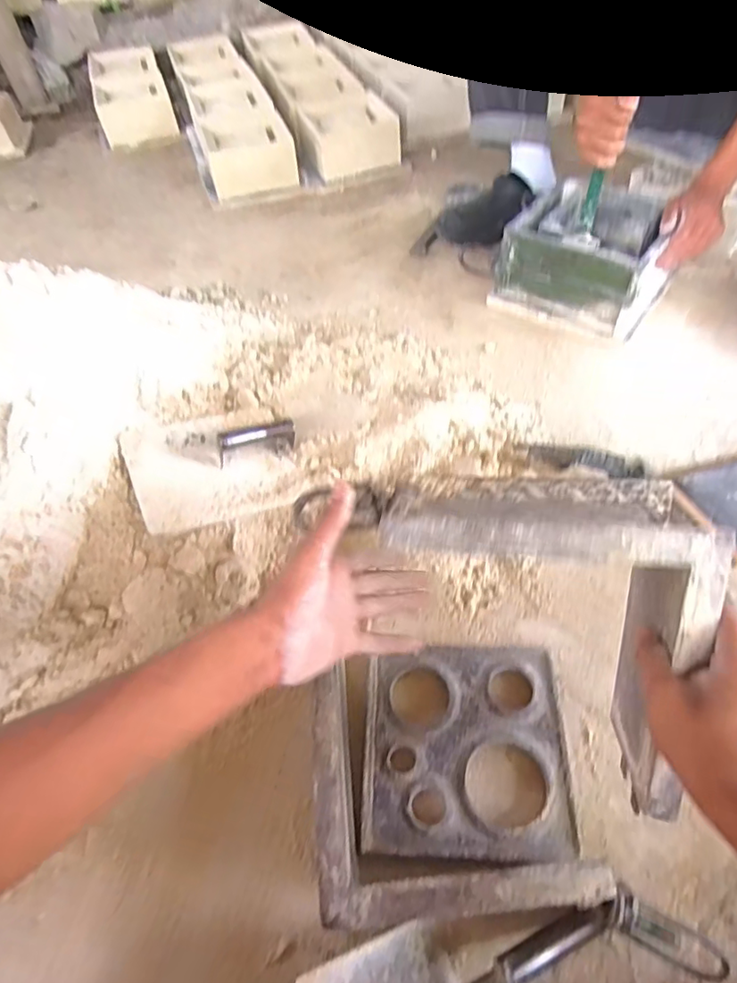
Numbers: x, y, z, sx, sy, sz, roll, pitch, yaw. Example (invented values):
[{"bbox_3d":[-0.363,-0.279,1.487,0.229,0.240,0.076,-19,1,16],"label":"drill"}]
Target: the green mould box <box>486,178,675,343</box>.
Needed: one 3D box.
[{"bbox_3d":[0.367,-0.392,0.943,0.236,0.123,0.226,29,61,23],"label":"green mould box"}]

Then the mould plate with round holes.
[{"bbox_3d":[0.097,0.256,0.577,0.199,0.024,0.193,-2,53,3],"label":"mould plate with round holes"}]

